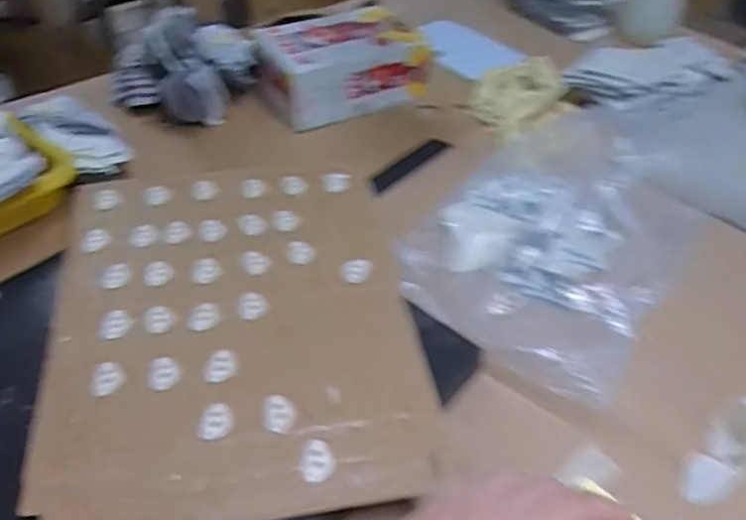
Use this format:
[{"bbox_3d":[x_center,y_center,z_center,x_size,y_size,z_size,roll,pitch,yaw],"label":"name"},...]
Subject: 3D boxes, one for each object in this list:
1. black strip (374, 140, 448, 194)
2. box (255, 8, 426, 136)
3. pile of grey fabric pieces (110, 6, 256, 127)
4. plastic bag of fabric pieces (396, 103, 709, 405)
[{"bbox_3d":[0.036,-0.093,0.635,0.018,0.004,0.105,47,56,10],"label":"black strip"},{"bbox_3d":[-0.034,-0.204,0.695,0.159,0.074,0.099,-18,46,-20],"label":"box"},{"bbox_3d":[-0.203,-0.203,0.687,0.130,0.081,0.116,16,45,16],"label":"pile of grey fabric pieces"},{"bbox_3d":[0.143,-0.032,0.517,0.190,0.060,0.255,28,48,25],"label":"plastic bag of fabric pieces"}]

